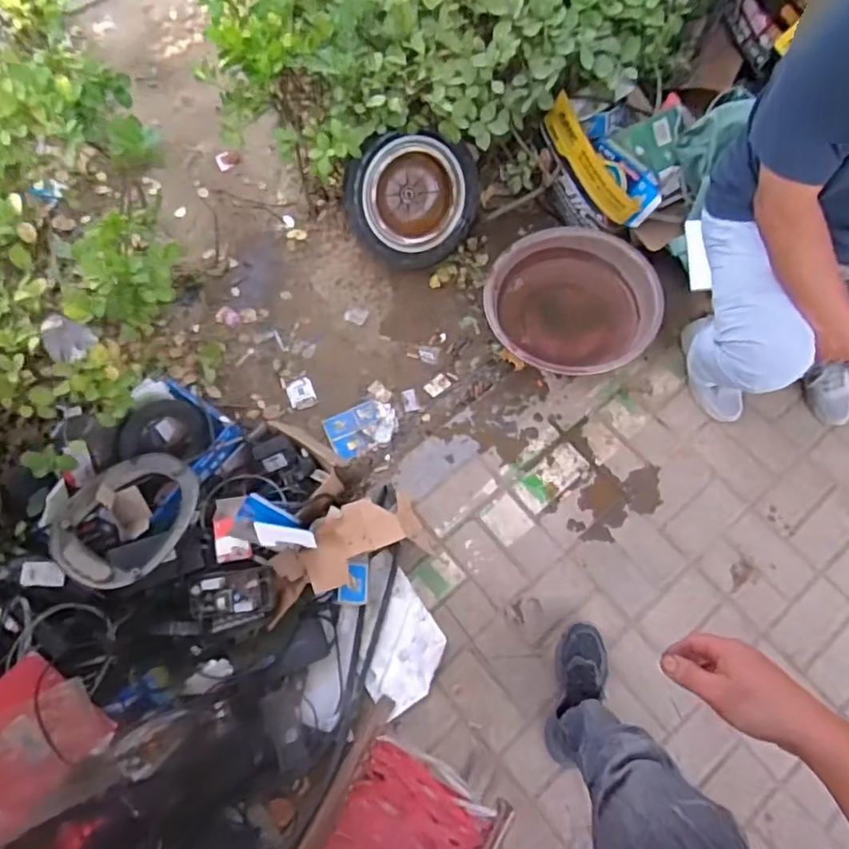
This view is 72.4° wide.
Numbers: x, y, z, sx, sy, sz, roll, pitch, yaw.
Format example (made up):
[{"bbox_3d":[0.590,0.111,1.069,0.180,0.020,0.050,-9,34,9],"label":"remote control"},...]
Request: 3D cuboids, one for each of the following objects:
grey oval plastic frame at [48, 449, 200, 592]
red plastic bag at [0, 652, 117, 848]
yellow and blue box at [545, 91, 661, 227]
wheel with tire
[{"bbox_3d":[-0.556,0.175,1.097,0.270,0.064,0.236,-33,75,-31],"label":"grey oval plastic frame"},{"bbox_3d":[-0.707,0.581,1.004,0.291,0.041,0.244,-43,102,-16],"label":"red plastic bag"},{"bbox_3d":[0.390,-0.570,1.258,0.110,0.111,0.305,-35,94,-16],"label":"yellow and blue box"},{"bbox_3d":[-0.027,-0.537,1.384,0.315,0.314,0.081,-23,40,-5],"label":"wheel with tire"}]

